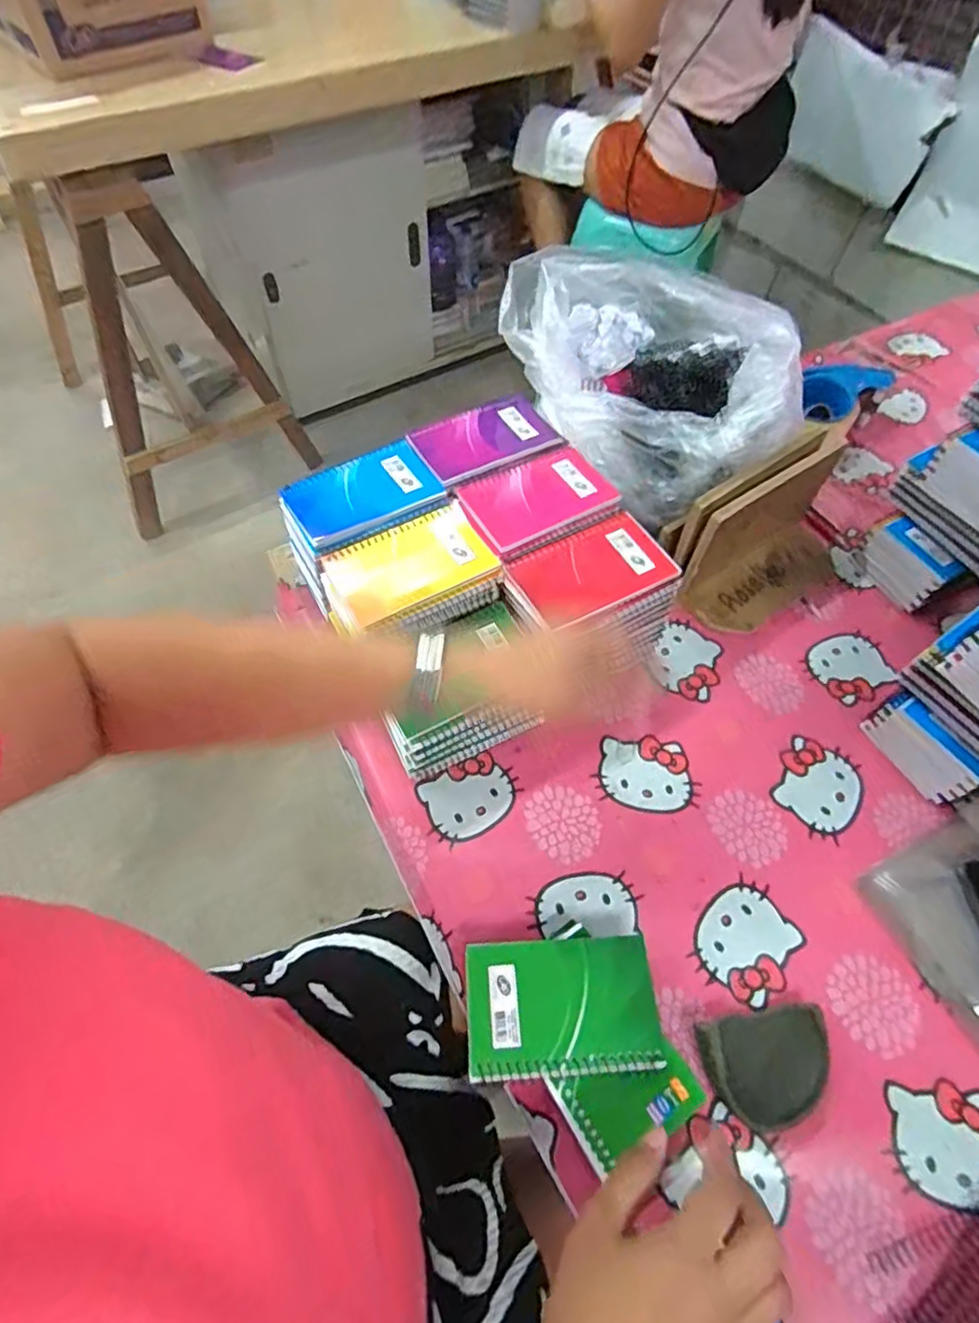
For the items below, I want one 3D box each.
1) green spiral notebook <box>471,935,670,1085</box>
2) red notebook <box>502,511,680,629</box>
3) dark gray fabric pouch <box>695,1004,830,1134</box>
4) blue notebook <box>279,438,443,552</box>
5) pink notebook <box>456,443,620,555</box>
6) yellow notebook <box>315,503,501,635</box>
[{"bbox_3d":[0.052,0.241,0.445,0.132,0.007,0.083,-1,56,-5],"label":"green spiral notebook"},{"bbox_3d":[0.089,-0.080,0.548,0.131,0.011,0.082,-24,63,-14],"label":"red notebook"},{"bbox_3d":[0.196,0.283,0.437,0.089,0.027,0.066,-6,60,-5],"label":"dark gray fabric pouch"},{"bbox_3d":[-0.116,-0.157,0.586,0.134,0.013,0.084,-25,63,-15],"label":"blue notebook"},{"bbox_3d":[0.044,-0.155,0.587,0.132,0.009,0.086,-26,63,-16],"label":"pink notebook"},{"bbox_3d":[-0.066,-0.083,0.546,0.132,0.010,0.091,-27,64,-16],"label":"yellow notebook"}]

